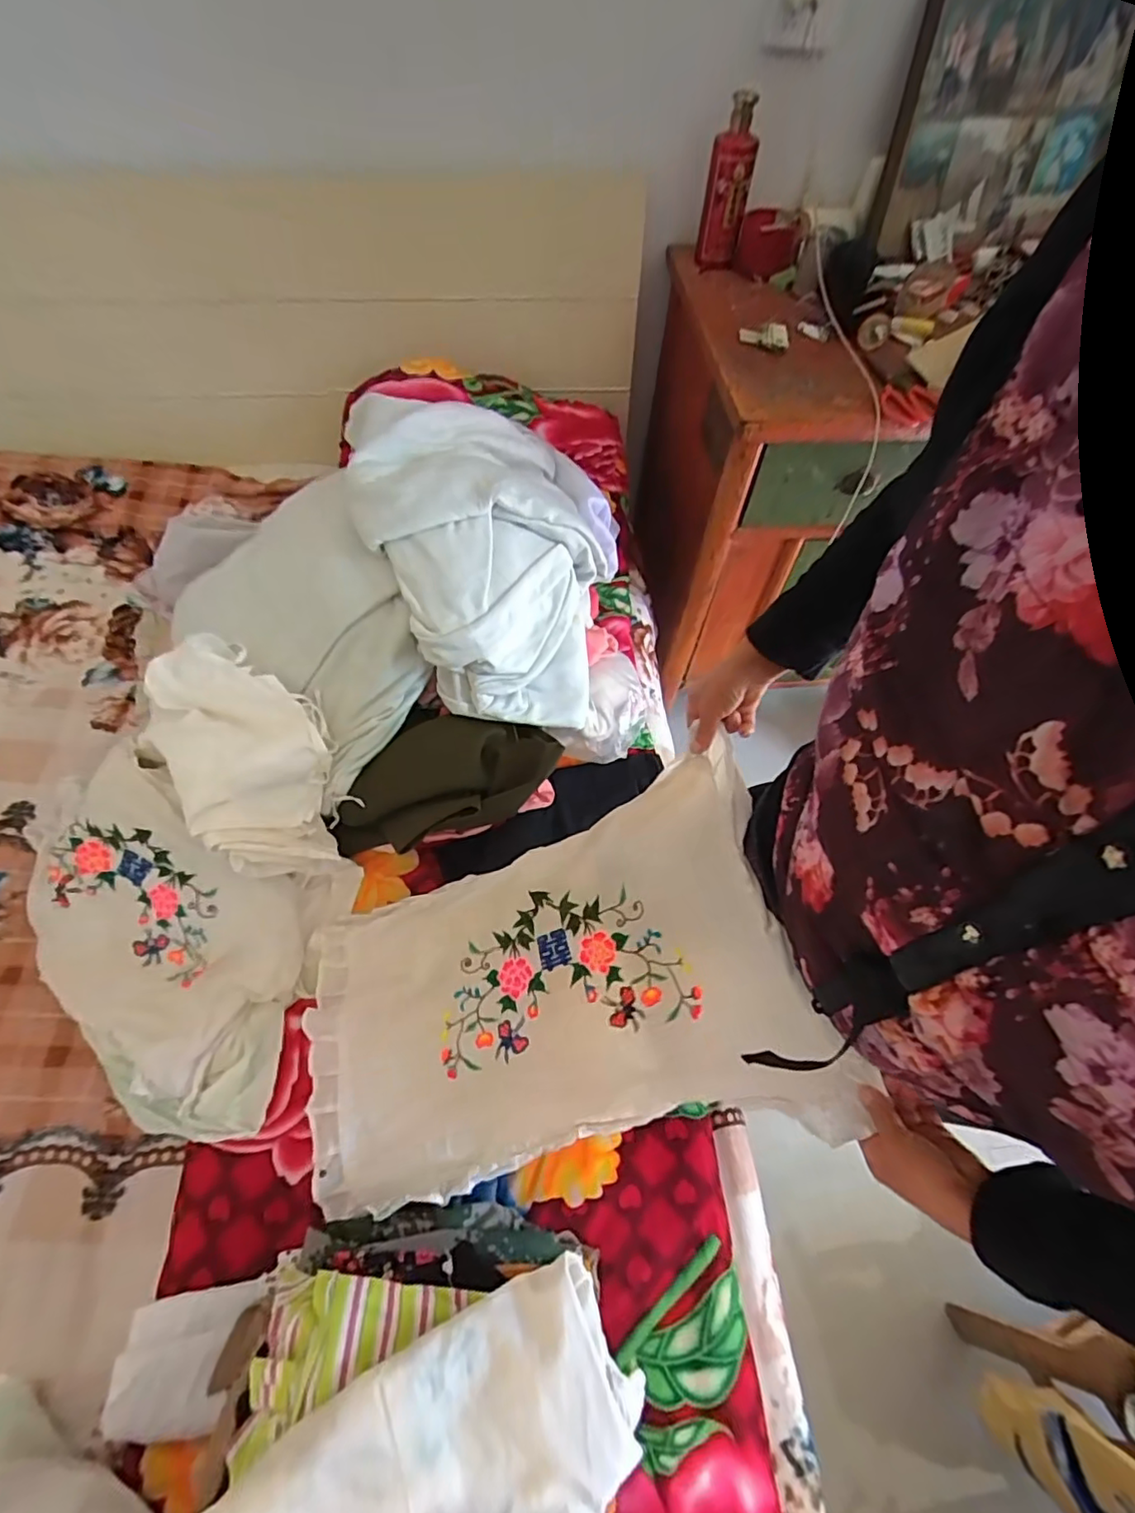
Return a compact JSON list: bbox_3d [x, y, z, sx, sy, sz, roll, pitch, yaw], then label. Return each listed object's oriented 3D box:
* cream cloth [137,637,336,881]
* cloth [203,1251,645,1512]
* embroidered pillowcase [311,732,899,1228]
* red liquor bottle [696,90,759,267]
[{"bbox_3d":[-0.435,-0.009,0.785,0.187,0.110,0.341,-40,69,-22],"label":"cream cloth"},{"bbox_3d":[-0.111,0.522,0.403,0.336,0.056,0.157,-23,64,-15],"label":"cloth"},{"bbox_3d":[-0.047,0.263,0.640,0.520,0.276,0.355,-13,62,-10],"label":"embroidered pillowcase"},{"bbox_3d":[0.265,-0.941,0.958,0.070,0.197,0.063,12,60,4],"label":"red liquor bottle"}]

